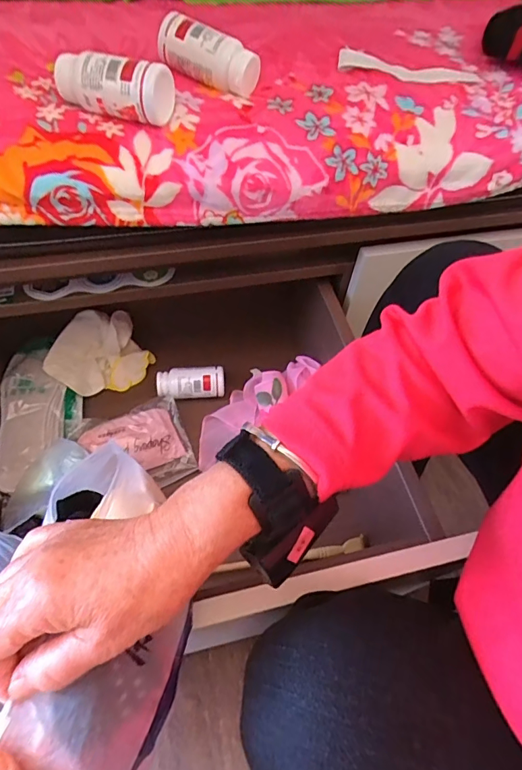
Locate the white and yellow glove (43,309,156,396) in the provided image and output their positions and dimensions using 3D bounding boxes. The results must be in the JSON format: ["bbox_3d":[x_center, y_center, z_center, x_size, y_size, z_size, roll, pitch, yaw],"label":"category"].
[{"bbox_3d":[-0.265,-0.050,0.715,0.158,0.082,0.098,-19,60,-17],"label":"white and yellow glove"}]

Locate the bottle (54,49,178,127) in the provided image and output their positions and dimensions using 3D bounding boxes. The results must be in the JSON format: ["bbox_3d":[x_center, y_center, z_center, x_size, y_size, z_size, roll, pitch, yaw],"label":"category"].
[{"bbox_3d":[-0.141,-0.289,0.424,0.109,0.048,0.050,19,57,8],"label":"bottle"}]

